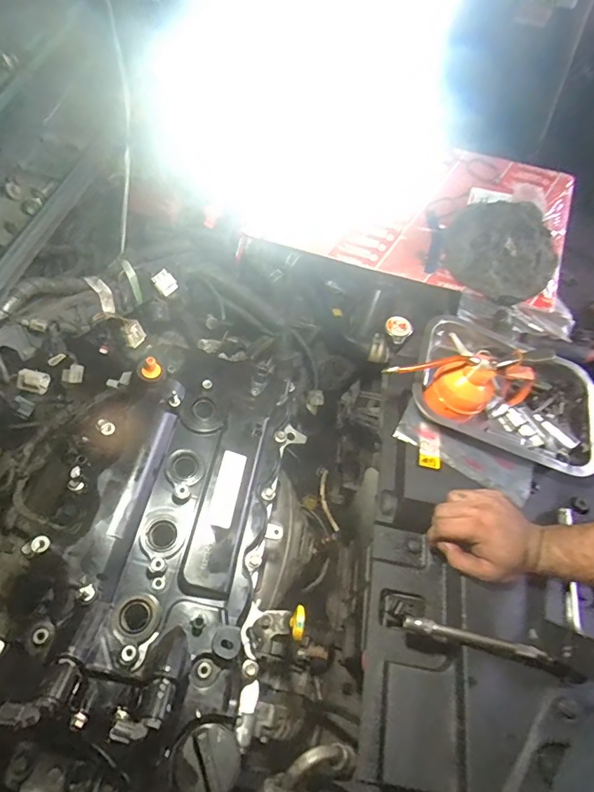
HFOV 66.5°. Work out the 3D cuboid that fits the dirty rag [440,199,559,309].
[{"bbox_3d":[0.339,-0.244,0.750,0.180,0.029,0.189,4,73,5],"label":"dirty rag"}]

